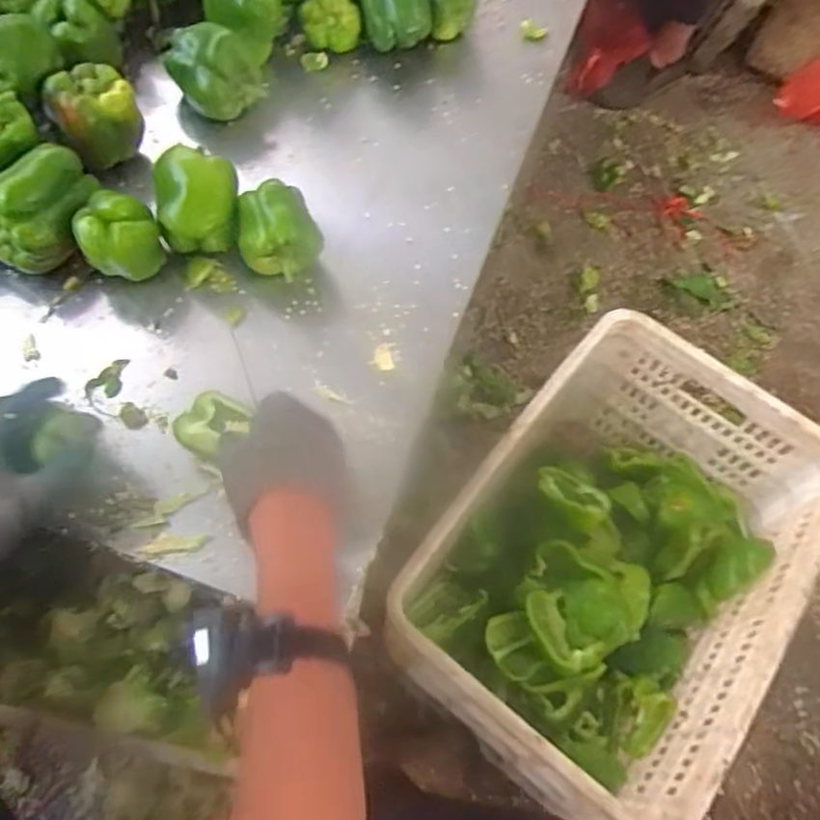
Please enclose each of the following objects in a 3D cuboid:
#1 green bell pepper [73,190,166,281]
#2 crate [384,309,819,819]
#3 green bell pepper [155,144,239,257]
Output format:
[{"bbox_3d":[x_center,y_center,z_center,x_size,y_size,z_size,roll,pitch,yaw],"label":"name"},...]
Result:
[{"bbox_3d":[-0.291,-0.174,0.705,0.062,0.070,0.068,2,63,-4],"label":"green bell pepper"},{"bbox_3d":[0.244,0.186,0.852,0.346,0.250,0.502,36,66,13],"label":"crate"},{"bbox_3d":[-0.223,-0.219,0.727,0.081,0.069,0.091,-8,64,-10],"label":"green bell pepper"}]

